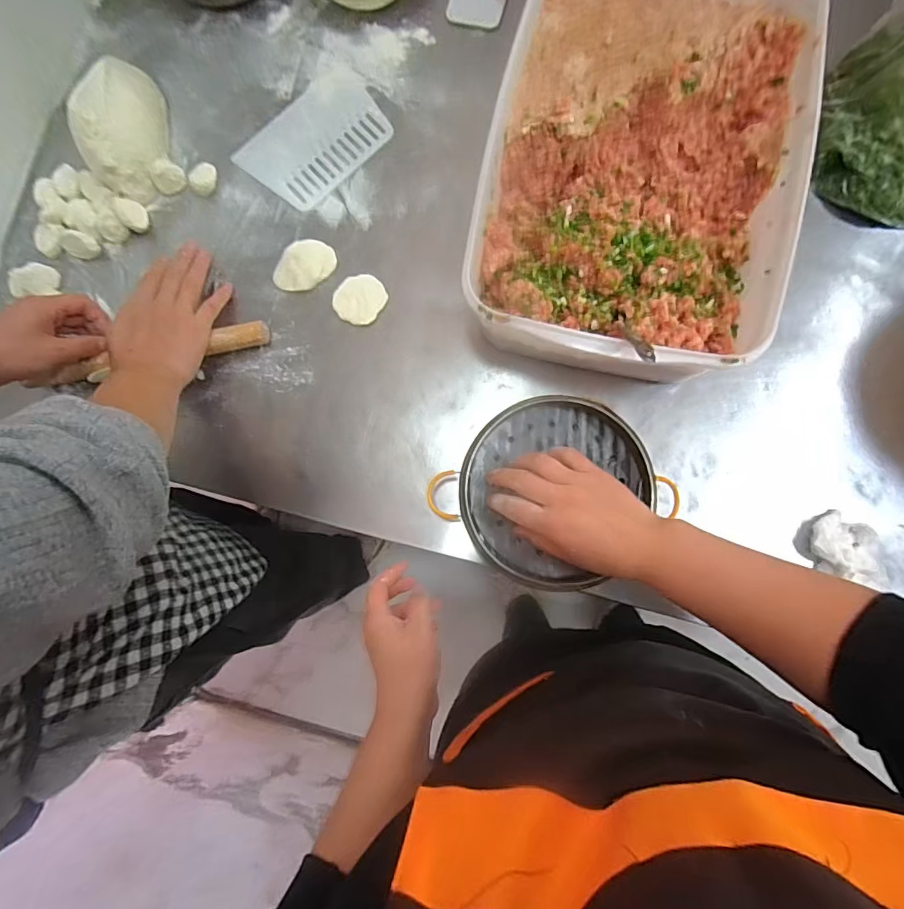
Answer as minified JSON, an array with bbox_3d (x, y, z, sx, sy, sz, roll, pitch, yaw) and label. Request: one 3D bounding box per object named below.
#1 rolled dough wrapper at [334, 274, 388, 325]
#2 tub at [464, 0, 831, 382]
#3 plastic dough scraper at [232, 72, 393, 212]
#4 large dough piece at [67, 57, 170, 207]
[{"bbox_3d":[-0.101,-0.170,0.520,0.055,0.005,0.055,0,84,4],"label":"rolled dough wrapper"},{"bbox_3d":[0.172,-0.262,0.449,0.252,0.102,0.372,14,85,6],"label":"tub"},{"bbox_3d":[-0.155,-0.365,0.549,0.120,0.004,0.160,44,88,7],"label":"plastic dough scraper"},{"bbox_3d":[-0.382,-0.370,0.539,0.091,0.059,0.150,-5,83,4],"label":"large dough piece"}]

